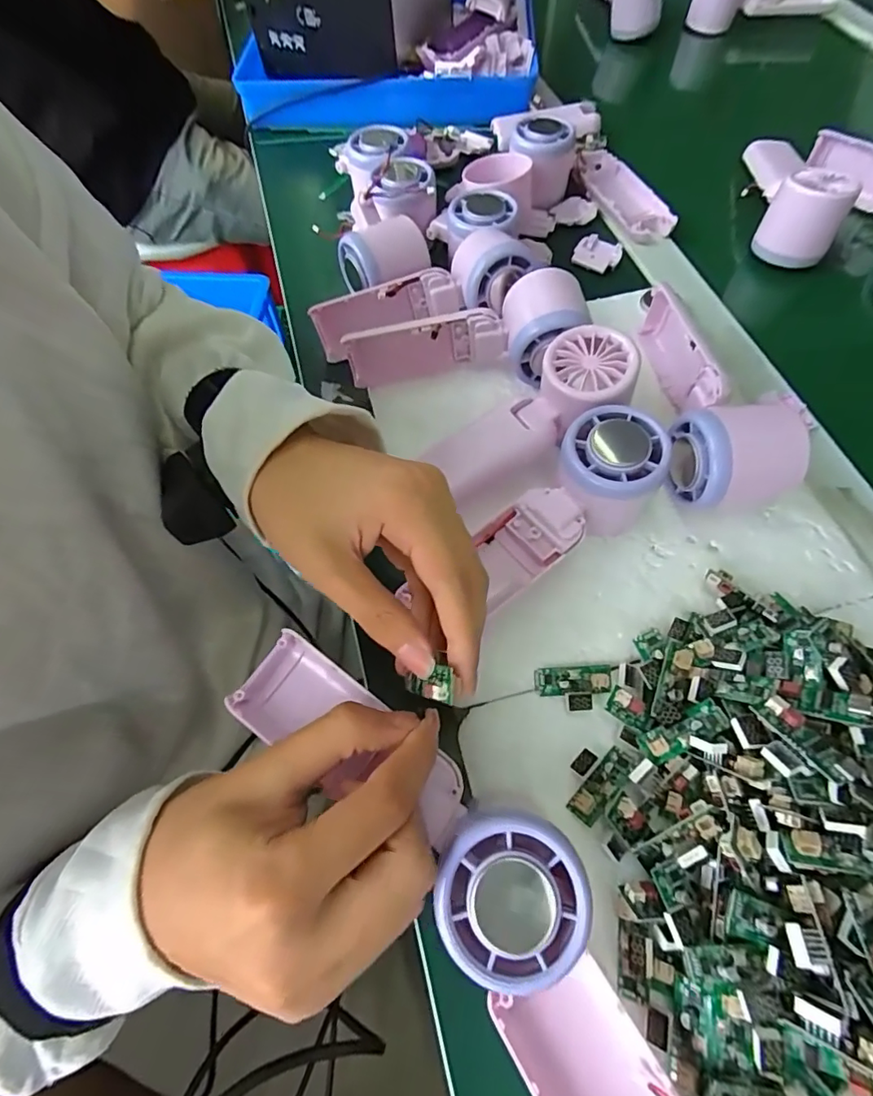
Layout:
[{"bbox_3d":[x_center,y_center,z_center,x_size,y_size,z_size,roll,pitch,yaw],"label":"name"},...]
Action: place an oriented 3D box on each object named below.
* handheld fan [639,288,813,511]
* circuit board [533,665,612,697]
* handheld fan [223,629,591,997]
[{"bbox_3d":[0.173,-0.099,0.314,0.068,0.057,0.161,4,63,5],"label":"handheld fan"},{"bbox_3d":[0.071,0.069,0.262,0.038,0.006,0.015,-4,63,1],"label":"circuit board"},{"bbox_3d":[-0.018,0.099,0.204,0.165,0.027,0.051,30,69,25],"label":"handheld fan"}]

